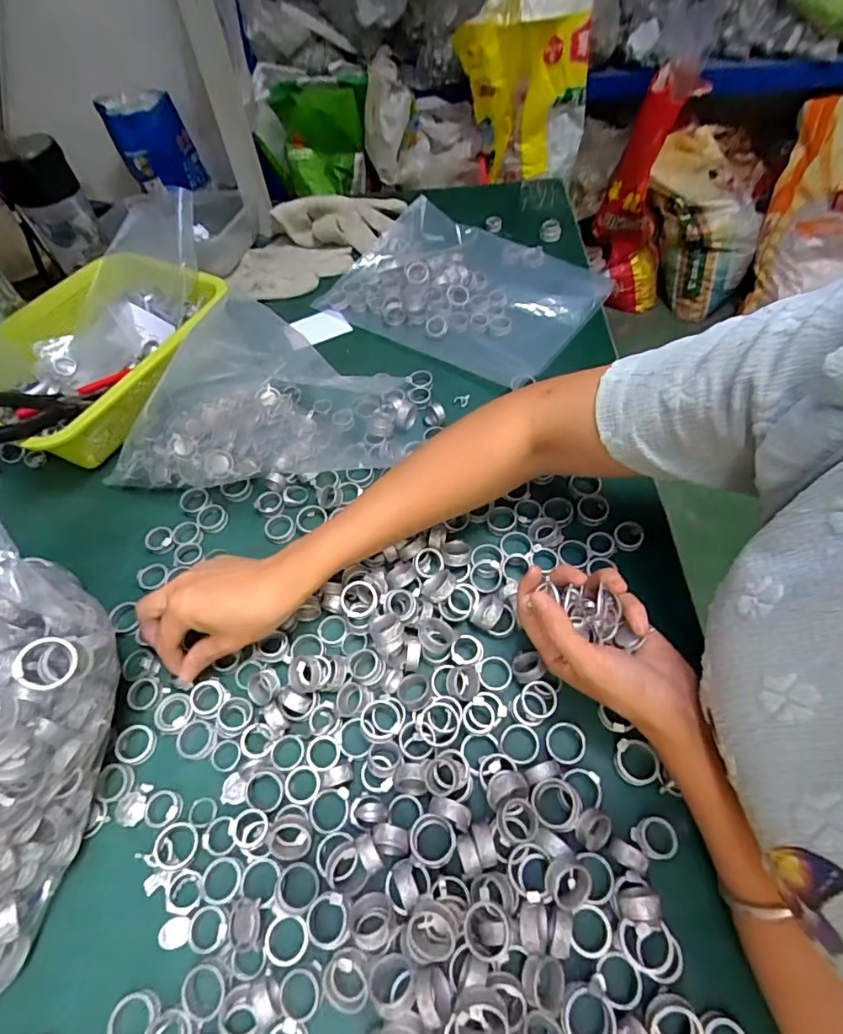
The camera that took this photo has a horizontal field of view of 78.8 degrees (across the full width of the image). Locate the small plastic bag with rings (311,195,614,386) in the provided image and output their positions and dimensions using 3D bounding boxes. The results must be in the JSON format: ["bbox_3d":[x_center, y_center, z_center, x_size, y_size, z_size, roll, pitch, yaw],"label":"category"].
[{"bbox_3d":[0.047,-0.283,0.622,0.295,0.027,0.217,31,64,23],"label":"small plastic bag with rings"}]

